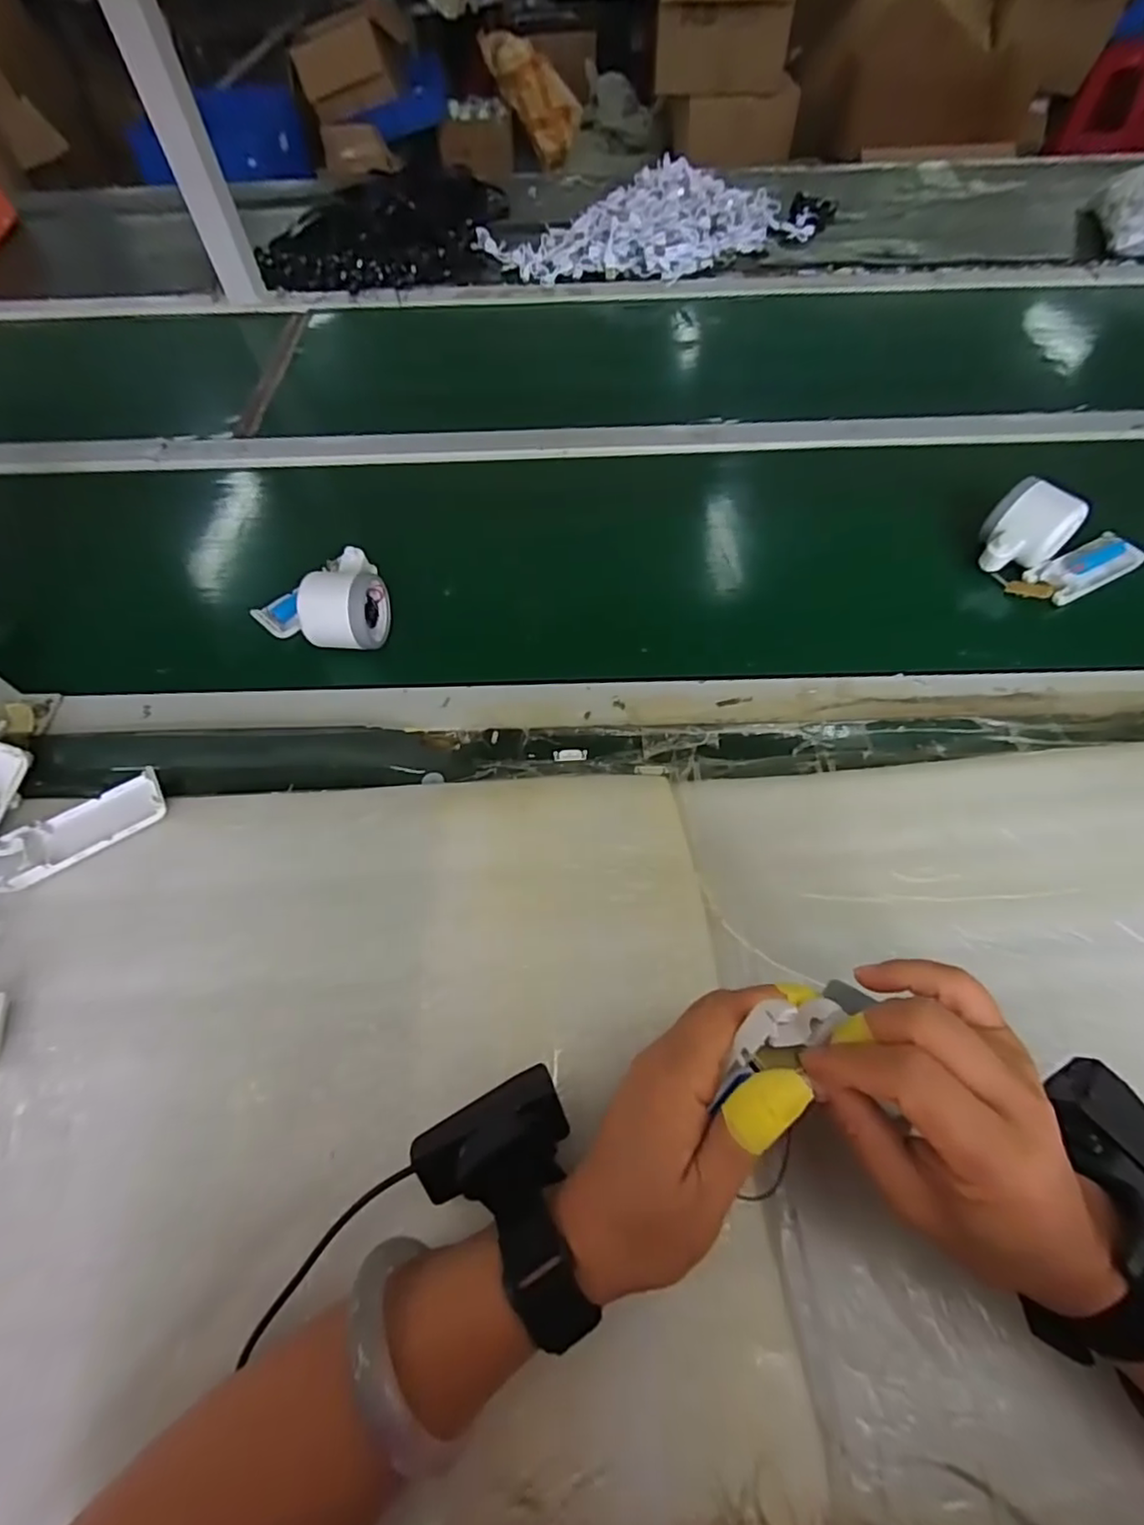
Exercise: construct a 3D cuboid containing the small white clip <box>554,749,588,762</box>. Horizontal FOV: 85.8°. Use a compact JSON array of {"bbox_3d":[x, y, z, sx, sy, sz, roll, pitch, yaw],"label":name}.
[{"bbox_3d":[-0.001,-0.006,0.441,0.023,0.004,0.009,-5,58,-1],"label":"small white clip"}]

